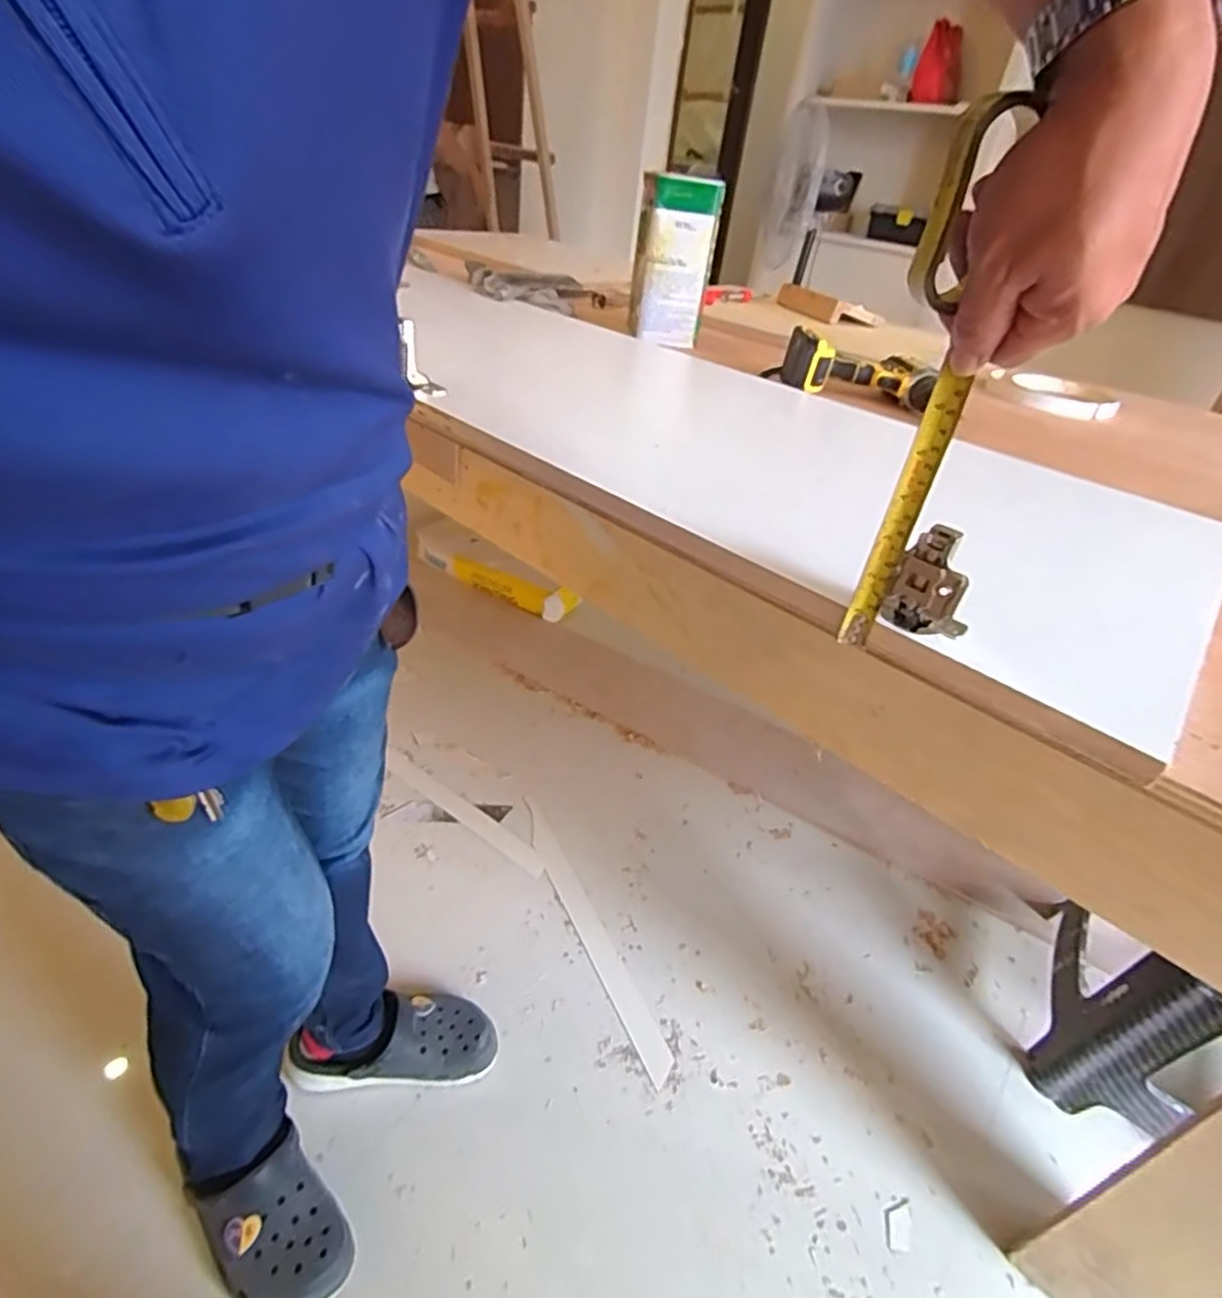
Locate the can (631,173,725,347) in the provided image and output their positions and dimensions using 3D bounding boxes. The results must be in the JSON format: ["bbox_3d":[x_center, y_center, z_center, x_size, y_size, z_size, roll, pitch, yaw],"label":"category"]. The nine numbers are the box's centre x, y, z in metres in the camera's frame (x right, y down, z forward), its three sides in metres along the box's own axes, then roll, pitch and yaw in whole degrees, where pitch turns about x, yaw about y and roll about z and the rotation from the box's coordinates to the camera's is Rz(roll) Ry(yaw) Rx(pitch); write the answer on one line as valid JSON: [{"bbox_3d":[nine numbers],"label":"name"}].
[{"bbox_3d":[0.100,-0.621,1.082,0.121,0.228,0.121,10,36,2],"label":"can"}]

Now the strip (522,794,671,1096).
[{"bbox_3d":[-0.044,0.446,1.106,0.043,0.004,0.515,-14,43,-25],"label":"strip"}]

